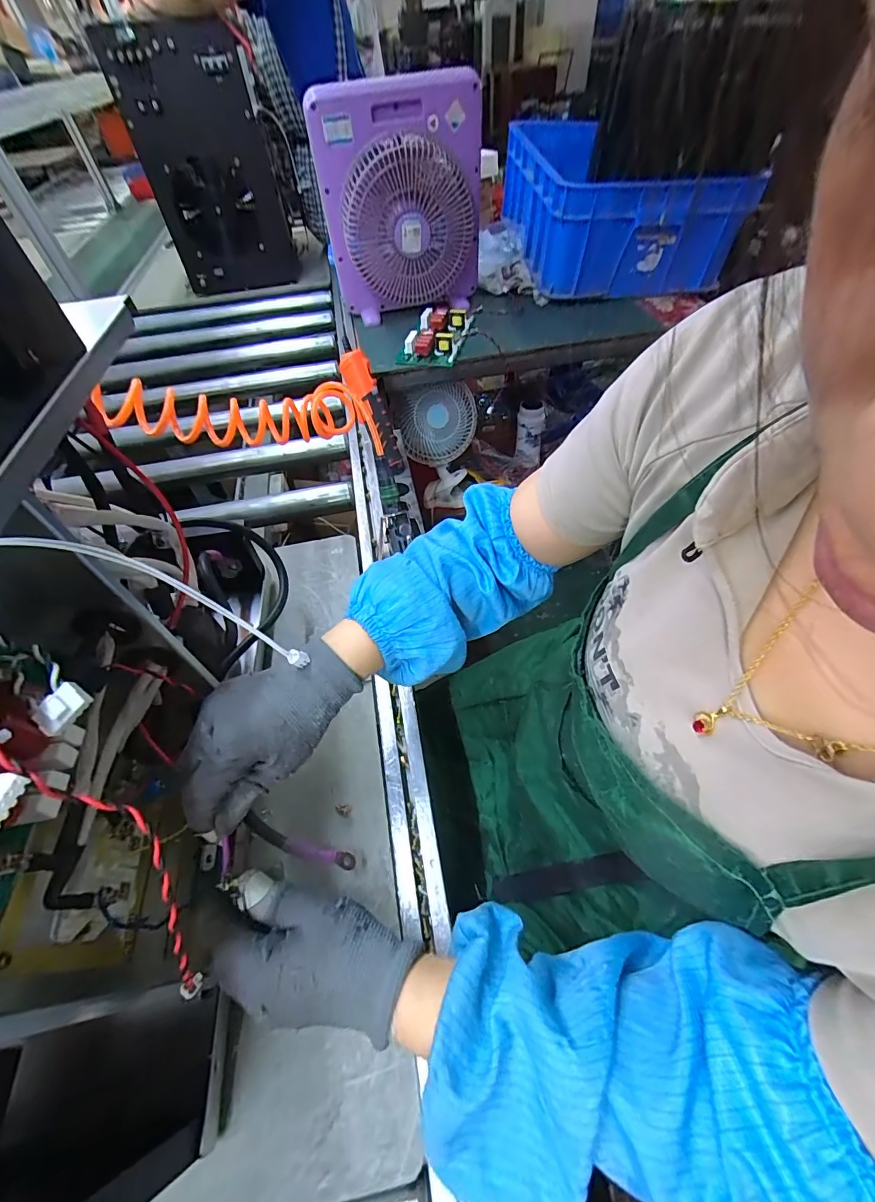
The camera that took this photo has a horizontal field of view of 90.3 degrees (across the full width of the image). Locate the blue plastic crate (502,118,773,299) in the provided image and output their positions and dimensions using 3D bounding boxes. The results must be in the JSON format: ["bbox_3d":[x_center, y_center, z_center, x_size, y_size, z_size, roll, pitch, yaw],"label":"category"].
[{"bbox_3d":[0.405,-0.946,1.040,0.405,0.215,0.535,-9,53,-2],"label":"blue plastic crate"}]

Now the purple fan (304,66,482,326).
[{"bbox_3d":[-0.051,-0.764,0.861,0.319,0.338,0.109,-24,55,-15],"label":"purple fan"}]

